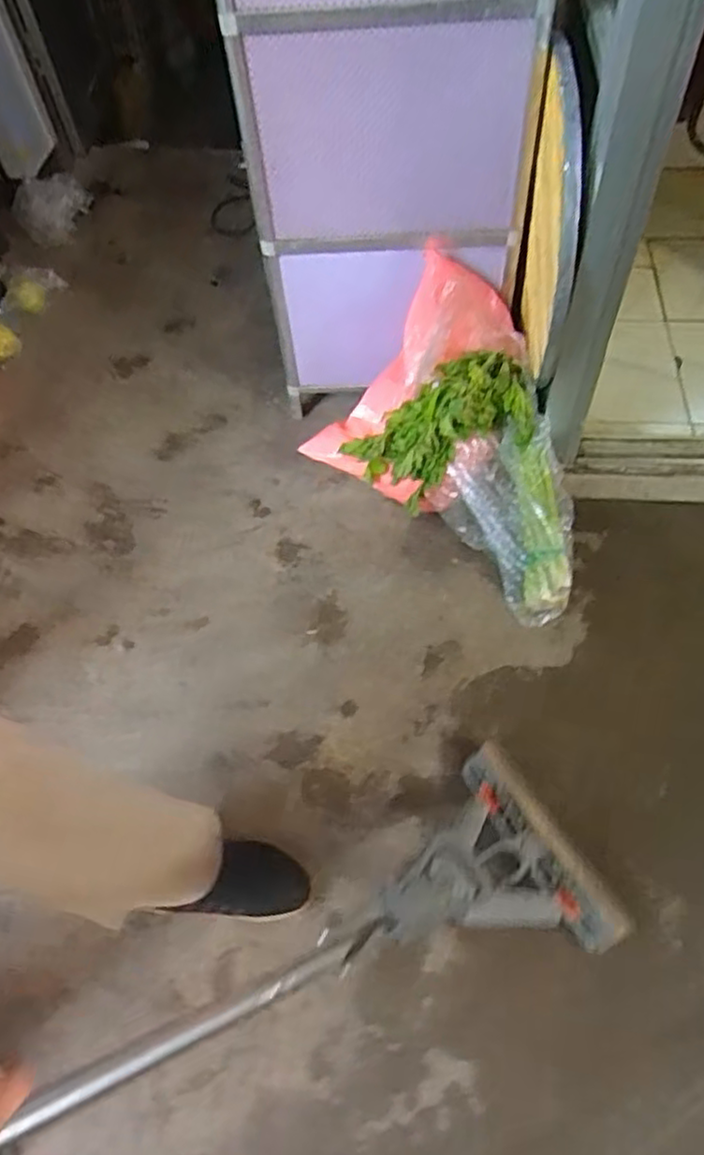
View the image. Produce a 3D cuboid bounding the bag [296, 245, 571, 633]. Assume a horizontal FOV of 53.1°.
[{"bbox_3d":[0.215,-0.238,1.175,0.495,0.325,0.324,33,65,22],"label":"bag"}]

